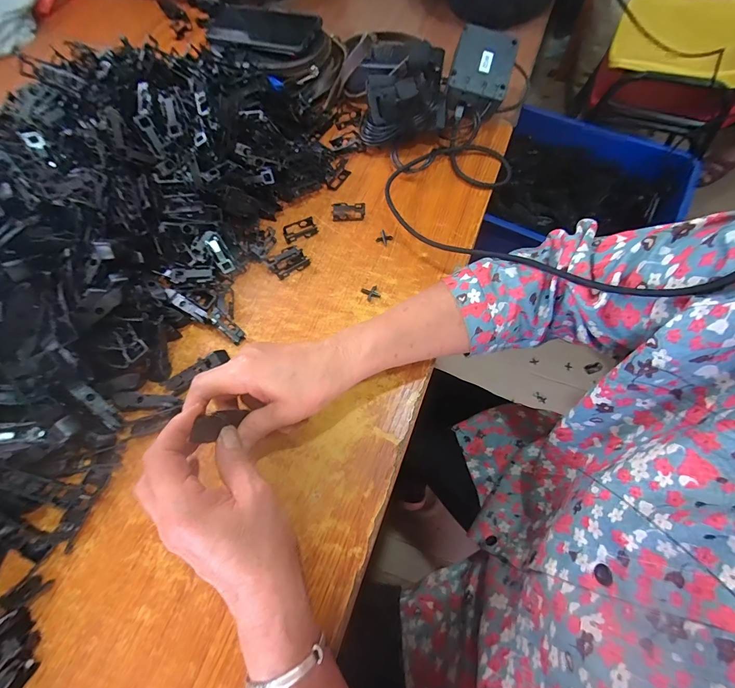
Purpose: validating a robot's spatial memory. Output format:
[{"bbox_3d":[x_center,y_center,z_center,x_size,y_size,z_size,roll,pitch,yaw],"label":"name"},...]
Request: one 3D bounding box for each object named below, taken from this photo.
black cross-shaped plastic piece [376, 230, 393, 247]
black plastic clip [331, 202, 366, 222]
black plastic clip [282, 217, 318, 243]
[{"bbox_3d":[0.020,-0.123,0.414,0.016,0.005,0.017,31,71,16],"label":"black cross-shaped plastic piece"},{"bbox_3d":[-0.023,-0.159,0.429,0.039,0.013,0.020,-3,65,2],"label":"black plastic clip"},{"bbox_3d":[-0.080,-0.135,0.422,0.040,0.005,0.023,-16,80,0],"label":"black plastic clip"}]

